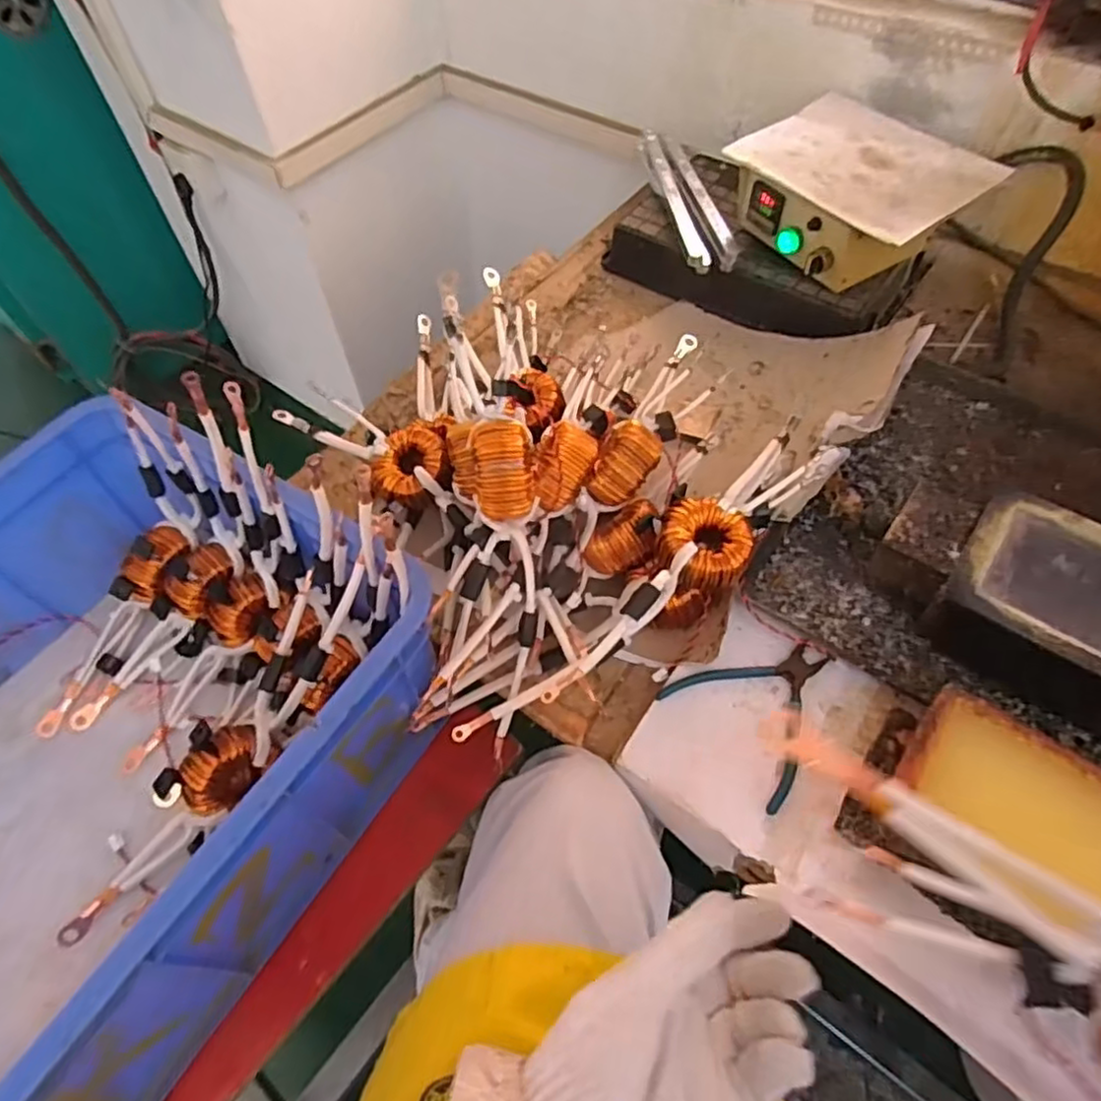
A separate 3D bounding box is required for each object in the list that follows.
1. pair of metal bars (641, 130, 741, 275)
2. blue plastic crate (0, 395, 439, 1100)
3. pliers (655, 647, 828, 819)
[{"bbox_3d":[0.180,-0.464,0.906,0.067,0.028,0.292,-7,57,-2],"label":"pair of metal bars"},{"bbox_3d":[-0.410,0.201,0.532,0.409,0.197,0.585,26,62,18],"label":"blue plastic crate"},{"bbox_3d":[0.183,0.130,0.588,0.130,0.008,0.128,-35,62,-19],"label":"pliers"}]

